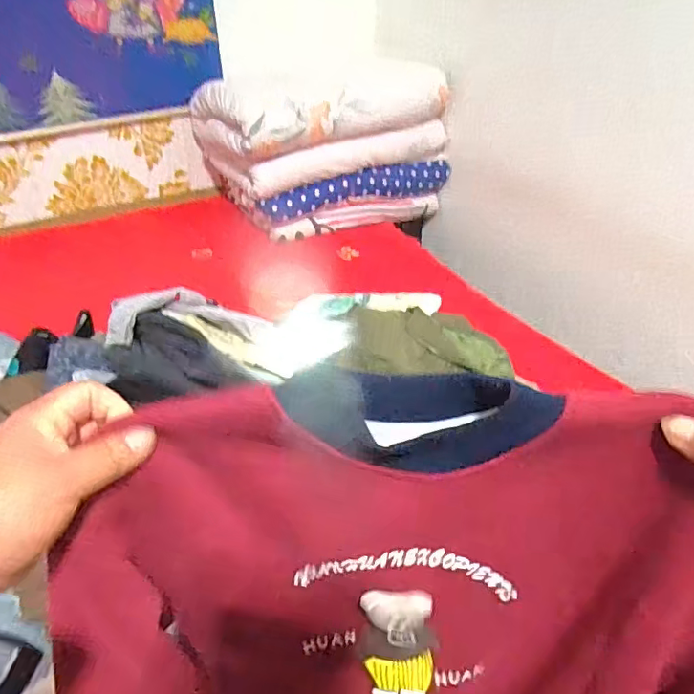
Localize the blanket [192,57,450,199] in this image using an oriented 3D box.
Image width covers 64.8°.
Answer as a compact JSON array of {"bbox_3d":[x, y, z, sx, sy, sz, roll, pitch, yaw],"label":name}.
[{"bbox_3d":[-0.086,-0.737,1.755,0.690,0.270,0.471,-19,41,-24],"label":"blanket"}]

